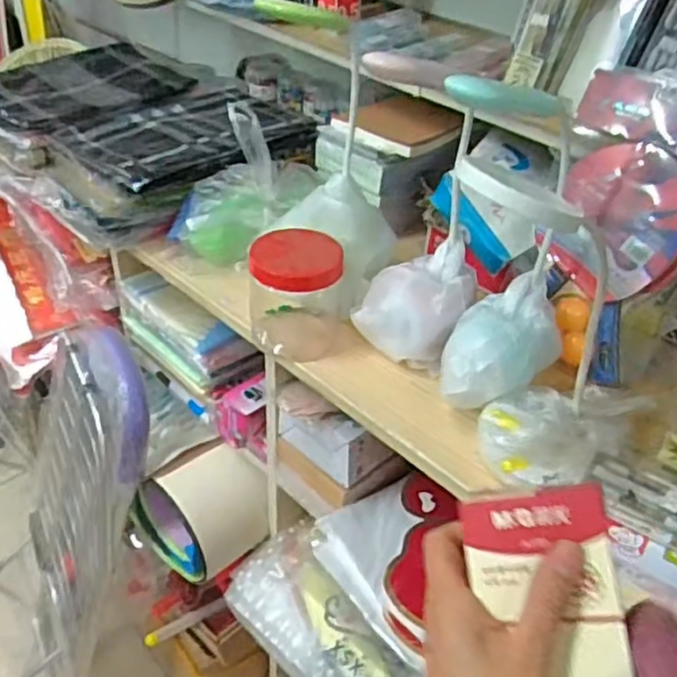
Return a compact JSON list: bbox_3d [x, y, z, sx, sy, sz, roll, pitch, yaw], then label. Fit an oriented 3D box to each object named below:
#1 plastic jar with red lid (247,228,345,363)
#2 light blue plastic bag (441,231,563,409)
[{"bbox_3d":[-0.048,-0.049,0.797,0.105,0.124,0.092,0,39,-3],"label":"plastic jar with red lid"},{"bbox_3d":[0.174,0.001,0.731,0.111,0.086,0.145,13,40,12],"label":"light blue plastic bag"}]

